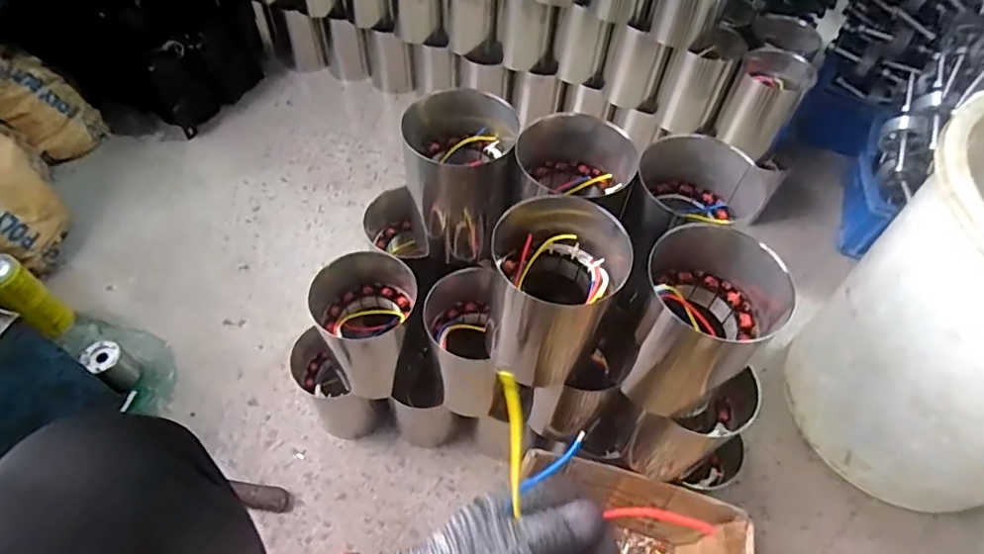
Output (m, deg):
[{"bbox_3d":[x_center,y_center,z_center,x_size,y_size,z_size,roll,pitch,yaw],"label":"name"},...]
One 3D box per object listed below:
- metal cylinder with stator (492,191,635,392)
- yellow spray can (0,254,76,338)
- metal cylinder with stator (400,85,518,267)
[{"bbox_3d":[0.059,0.019,0.566,0.114,0.170,0.117,4,56,0],"label":"metal cylinder with stator"},{"bbox_3d":[-0.718,0.030,0.855,0.058,0.158,0.058,1,56,-2],"label":"yellow spray can"},{"bbox_3d":[-0.039,-0.109,0.638,0.111,0.156,0.105,0,56,-3],"label":"metal cylinder with stator"}]

